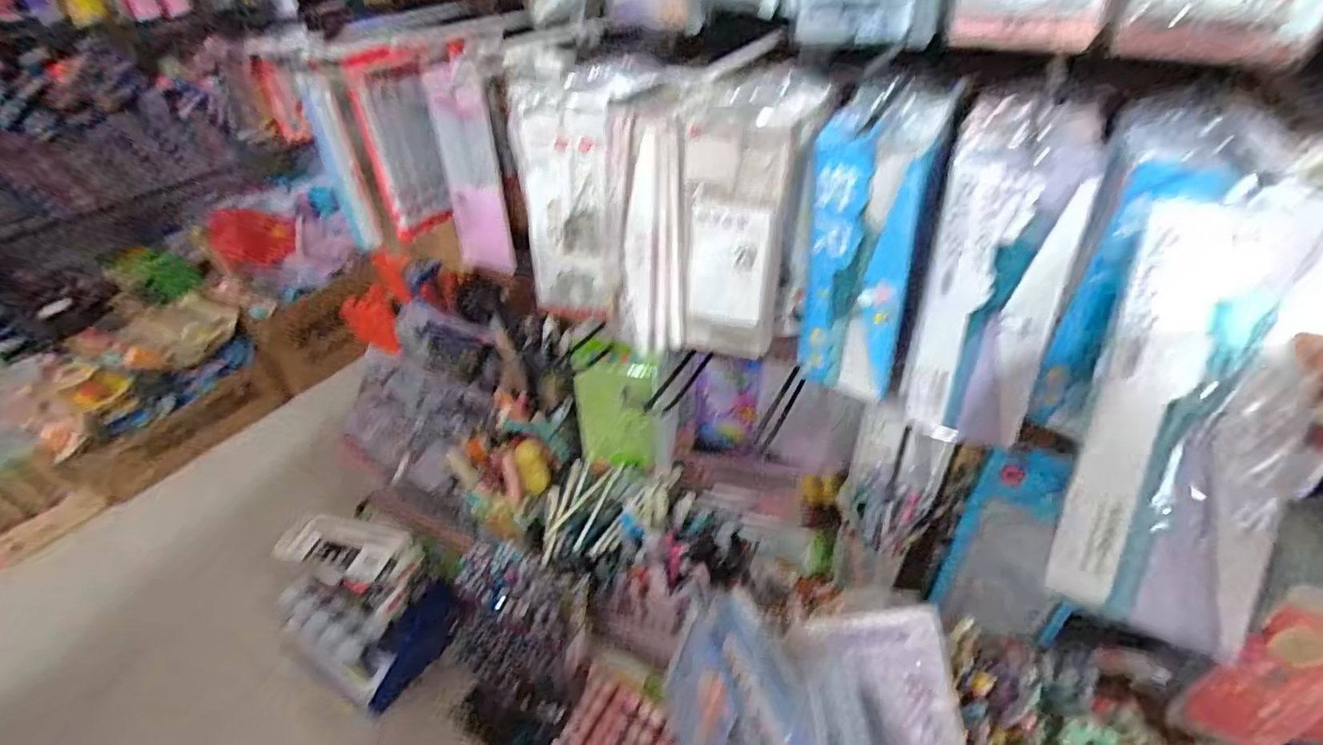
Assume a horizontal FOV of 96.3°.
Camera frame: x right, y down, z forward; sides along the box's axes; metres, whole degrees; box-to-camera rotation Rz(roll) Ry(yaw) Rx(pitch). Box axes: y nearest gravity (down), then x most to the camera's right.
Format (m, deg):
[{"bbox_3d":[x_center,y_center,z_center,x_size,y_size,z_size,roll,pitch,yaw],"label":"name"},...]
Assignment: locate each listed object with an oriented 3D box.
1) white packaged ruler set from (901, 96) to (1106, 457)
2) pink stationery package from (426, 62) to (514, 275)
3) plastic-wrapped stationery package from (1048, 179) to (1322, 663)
[{"bbox_3d":[0.226,-0.055,0.406,0.095,0.237,0.020,22,45,28],"label":"white packaged ruler set"},{"bbox_3d":[-0.221,-0.228,0.698,0.080,0.239,0.015,17,38,18],"label":"pink stationery package"},{"bbox_3d":[0.270,0.021,0.297,0.079,0.219,0.013,15,5,36],"label":"plastic-wrapped stationery package"}]

